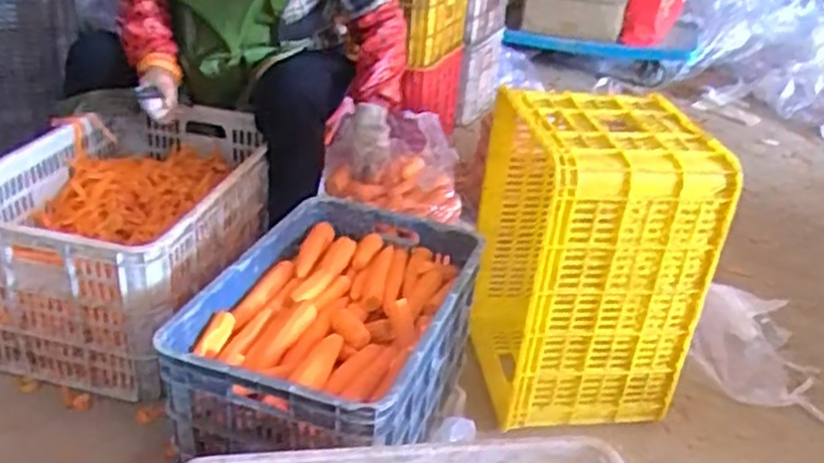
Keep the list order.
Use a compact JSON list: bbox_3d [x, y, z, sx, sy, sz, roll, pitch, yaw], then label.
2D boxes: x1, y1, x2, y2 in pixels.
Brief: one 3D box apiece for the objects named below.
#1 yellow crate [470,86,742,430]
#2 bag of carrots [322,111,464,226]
[{"bbox_3d":[0.297,0.040,1.367,0.299,0.511,0.369,-2,30,-10],"label":"yellow crate"},{"bbox_3d":[-0.038,-0.140,1.637,0.296,0.189,0.130,9,30,9],"label":"bag of carrots"}]

